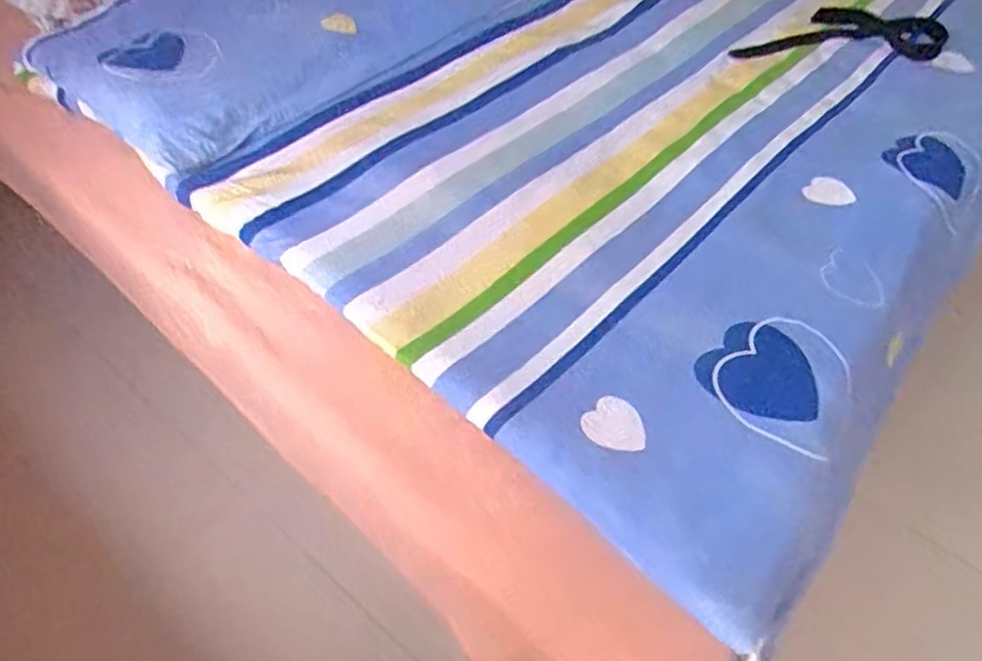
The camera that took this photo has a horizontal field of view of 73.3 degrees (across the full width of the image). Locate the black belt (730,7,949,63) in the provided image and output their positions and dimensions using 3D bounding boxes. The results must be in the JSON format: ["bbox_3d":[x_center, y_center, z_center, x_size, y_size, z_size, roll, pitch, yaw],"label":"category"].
[{"bbox_3d":[0.758,-0.646,1.442,0.519,0.020,0.237,0,50,-3],"label":"black belt"}]

